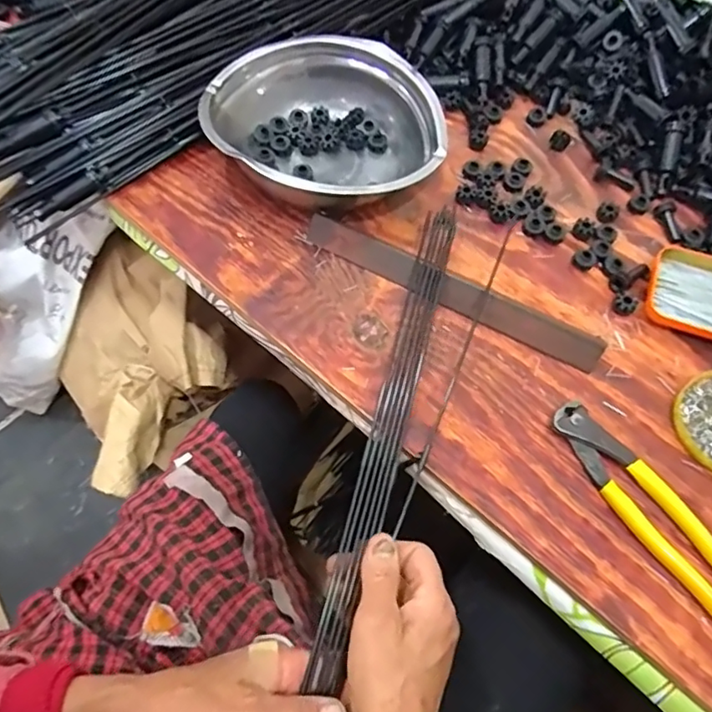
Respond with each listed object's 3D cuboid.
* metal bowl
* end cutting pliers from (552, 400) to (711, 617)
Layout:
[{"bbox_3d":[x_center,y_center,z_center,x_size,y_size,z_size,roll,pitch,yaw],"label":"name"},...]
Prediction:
[{"bbox_3d":[-0.028,-0.206,0.505,0.201,0.066,0.185,0,64,-1],"label":"metal bowl"},{"bbox_3d":[0.202,0.103,0.389,0.037,0.012,0.162,-32,69,-16],"label":"end cutting pliers"}]

